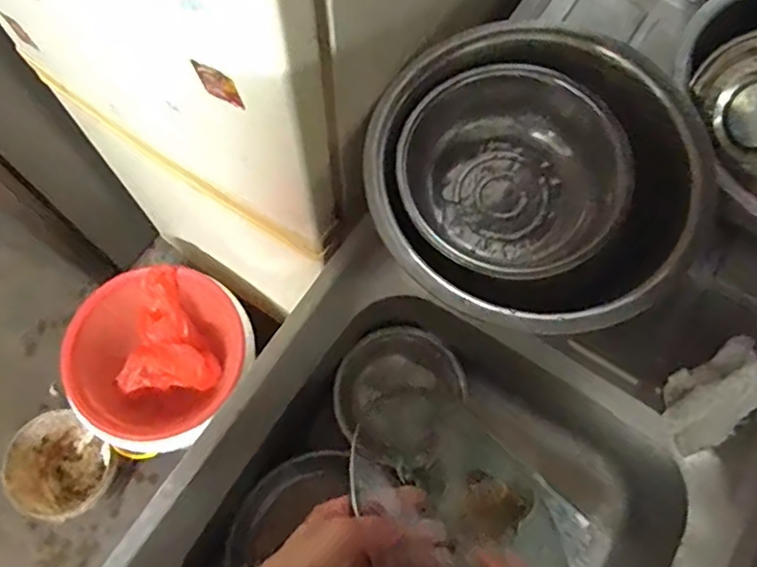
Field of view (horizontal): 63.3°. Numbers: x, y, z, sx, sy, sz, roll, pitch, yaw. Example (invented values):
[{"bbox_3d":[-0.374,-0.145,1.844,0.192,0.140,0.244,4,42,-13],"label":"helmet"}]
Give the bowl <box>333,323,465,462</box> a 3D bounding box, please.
[{"bbox_3d":[0.024,0.133,0.753,0.139,0.067,0.146,0,70,-1],"label":"bowl"}]

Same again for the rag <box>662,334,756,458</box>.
[{"bbox_3d":[0.335,0.107,0.595,0.116,0.053,0.073,-28,73,-10],"label":"rag"}]

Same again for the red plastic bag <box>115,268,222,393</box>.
[{"bbox_3d":[-0.370,0.088,1.116,0.177,0.081,0.207,0,70,-1],"label":"red plastic bag"}]

